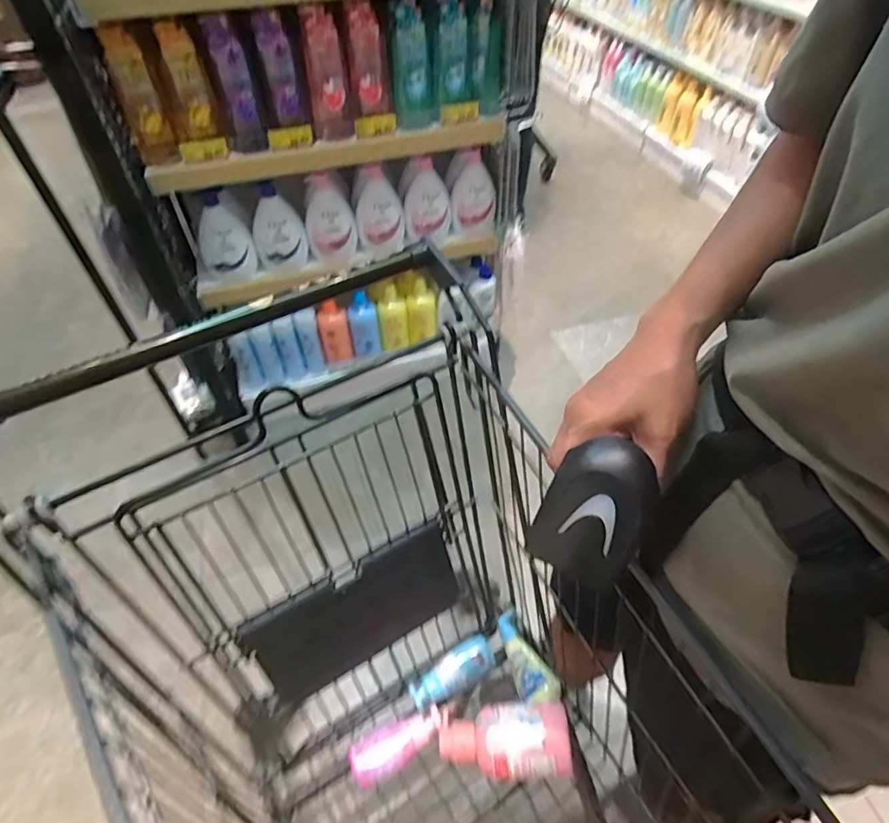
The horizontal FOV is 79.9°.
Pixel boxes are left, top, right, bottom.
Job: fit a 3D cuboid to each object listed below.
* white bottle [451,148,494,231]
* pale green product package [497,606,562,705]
[{"bbox_3d":[0.074,-0.578,1.375,0.108,0.182,0.079,-1,49,3],"label":"white bottle"},{"bbox_3d":[0.113,0.354,0.763,0.052,0.030,0.143,-18,34,-12],"label":"pale green product package"}]

